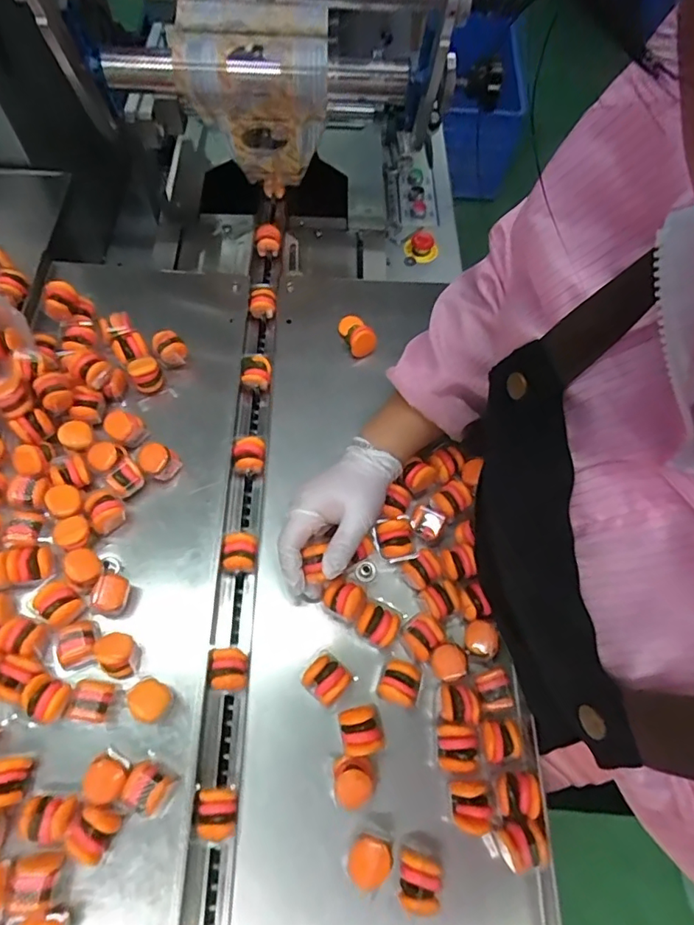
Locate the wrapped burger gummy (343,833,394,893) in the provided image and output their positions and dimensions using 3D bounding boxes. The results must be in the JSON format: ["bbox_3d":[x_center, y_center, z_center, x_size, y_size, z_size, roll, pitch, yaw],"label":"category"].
[{"bbox_3d":[0.015,0.289,0.393,0.032,0.035,0.030,1,64,-3],"label":"wrapped burger gummy"}]

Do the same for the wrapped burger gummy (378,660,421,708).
[{"bbox_3d":[0.042,0.183,0.444,0.030,0.032,0.034,20,65,7],"label":"wrapped burger gummy"}]

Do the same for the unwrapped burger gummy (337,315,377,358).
[{"bbox_3d":[0.011,-0.143,0.612,0.031,0.039,0.048,-25,68,-14],"label":"unwrapped burger gummy"}]

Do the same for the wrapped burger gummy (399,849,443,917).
[{"bbox_3d":[0.051,0.300,0.386,0.028,0.032,0.032,7,64,0],"label":"wrapped burger gummy"}]

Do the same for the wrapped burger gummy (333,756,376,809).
[{"bbox_3d":[0.005,0.242,0.411,0.030,0.039,0.032,1,64,-3],"label":"wrapped burger gummy"}]

